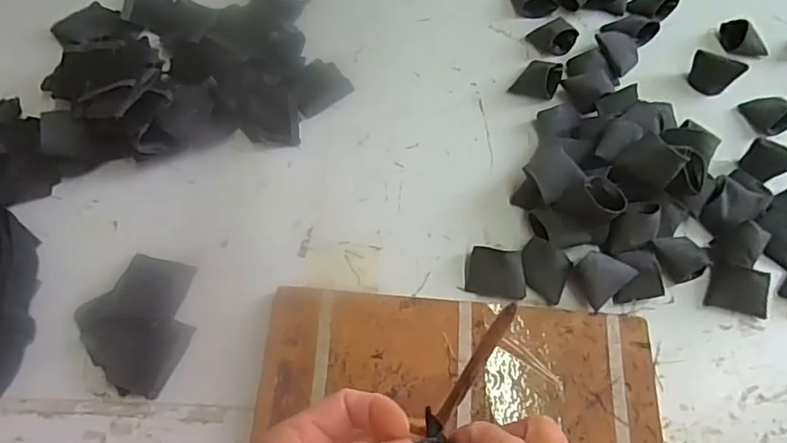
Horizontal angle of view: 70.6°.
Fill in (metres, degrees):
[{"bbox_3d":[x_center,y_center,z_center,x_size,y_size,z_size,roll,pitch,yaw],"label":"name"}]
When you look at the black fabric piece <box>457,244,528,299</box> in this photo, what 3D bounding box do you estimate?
[{"bbox_3d":[0.079,0.039,0.420,0.043,0.024,0.033,12,64,3],"label":"black fabric piece"}]

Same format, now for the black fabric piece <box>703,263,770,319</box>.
[{"bbox_3d":[0.264,0.052,0.425,0.041,0.009,0.036,10,105,22],"label":"black fabric piece"}]

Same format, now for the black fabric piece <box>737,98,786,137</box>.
[{"bbox_3d":[0.342,-0.098,0.501,0.041,0.022,0.036,-11,65,-8],"label":"black fabric piece"}]

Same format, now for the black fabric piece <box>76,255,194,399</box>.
[{"bbox_3d":[-0.181,0.070,0.400,0.080,0.004,0.092,21,65,8],"label":"black fabric piece"}]

